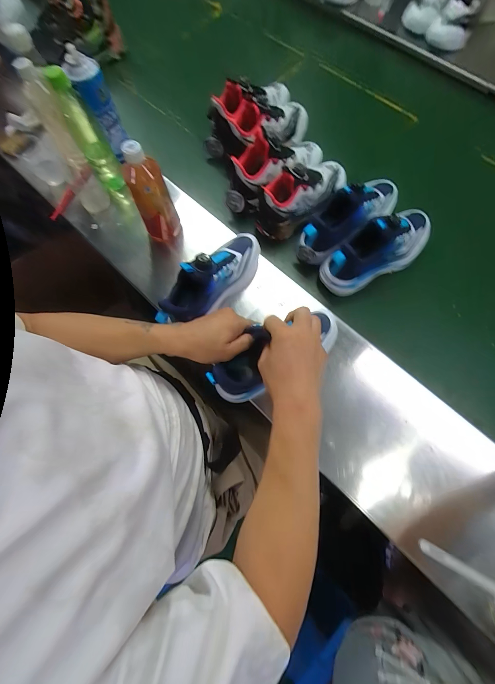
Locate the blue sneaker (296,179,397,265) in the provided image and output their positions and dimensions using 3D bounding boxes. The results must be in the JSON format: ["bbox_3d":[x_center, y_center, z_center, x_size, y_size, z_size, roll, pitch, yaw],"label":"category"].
[{"bbox_3d":[0.221,-0.279,0.581,0.274,0.108,0.086,-37,75,-9],"label":"blue sneaker"}]

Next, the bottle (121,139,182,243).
[{"bbox_3d":[-0.185,-0.279,0.527,0.068,0.182,0.061,-23,73,-5],"label":"bottle"}]

